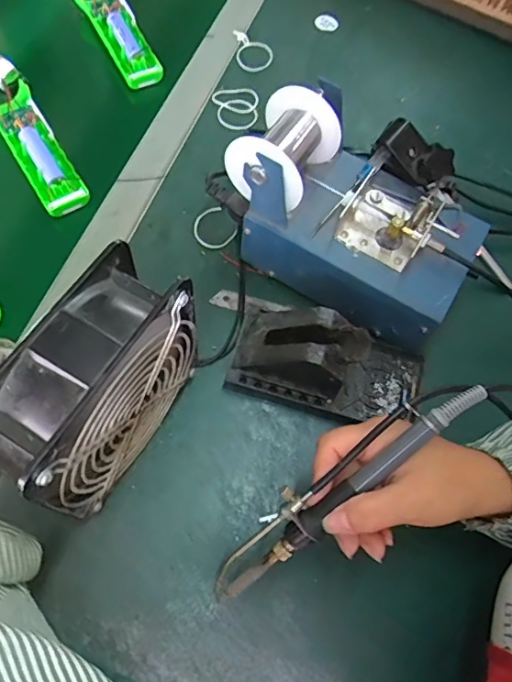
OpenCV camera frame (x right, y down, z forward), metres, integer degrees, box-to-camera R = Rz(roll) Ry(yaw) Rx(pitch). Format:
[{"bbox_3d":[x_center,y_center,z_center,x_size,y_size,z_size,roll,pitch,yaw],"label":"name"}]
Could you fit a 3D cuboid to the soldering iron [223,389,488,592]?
[{"bbox_3d":[0.050,0.088,0.309,0.198,0.013,0.030,-41,69,8],"label":"soldering iron"}]

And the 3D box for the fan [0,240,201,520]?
[{"bbox_3d":[-0.099,0.038,0.340,0.060,0.153,0.150,28,67,10],"label":"fan"}]

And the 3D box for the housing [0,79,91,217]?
[{"bbox_3d":[-0.216,-0.192,0.503,0.047,0.023,0.156,-31,70,-16],"label":"housing"}]

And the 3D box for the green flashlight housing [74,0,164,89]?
[{"bbox_3d":[-0.167,-0.371,0.588,0.048,0.034,0.195,-24,69,-13],"label":"green flashlight housing"}]

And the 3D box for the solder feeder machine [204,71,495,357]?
[{"bbox_3d":[0.085,-0.113,0.424,0.208,0.130,0.132,31,67,11],"label":"solder feeder machine"}]

